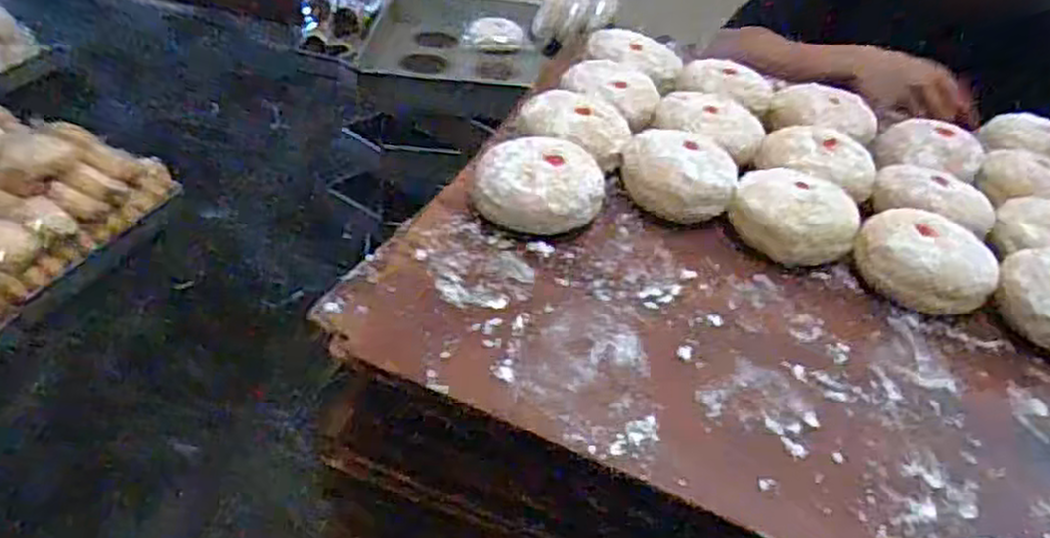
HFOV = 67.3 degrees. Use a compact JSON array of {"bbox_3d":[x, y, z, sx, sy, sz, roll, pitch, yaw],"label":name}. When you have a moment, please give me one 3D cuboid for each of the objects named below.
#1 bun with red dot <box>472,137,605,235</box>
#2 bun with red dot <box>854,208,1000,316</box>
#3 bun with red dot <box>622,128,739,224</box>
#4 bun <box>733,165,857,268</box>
[{"bbox_3d":[0.010,-0.054,0.549,0.085,0.048,0.078,19,38,14],"label":"bun with red dot"},{"bbox_3d":[0.278,-0.004,0.544,0.087,0.044,0.072,6,37,-2],"label":"bun with red dot"},{"bbox_3d":[0.114,-0.066,0.588,0.080,0.046,0.077,9,37,2],"label":"bun with red dot"},{"bbox_3d":[0.194,-0.039,0.573,0.079,0.044,0.086,-24,48,-35],"label":"bun"}]

